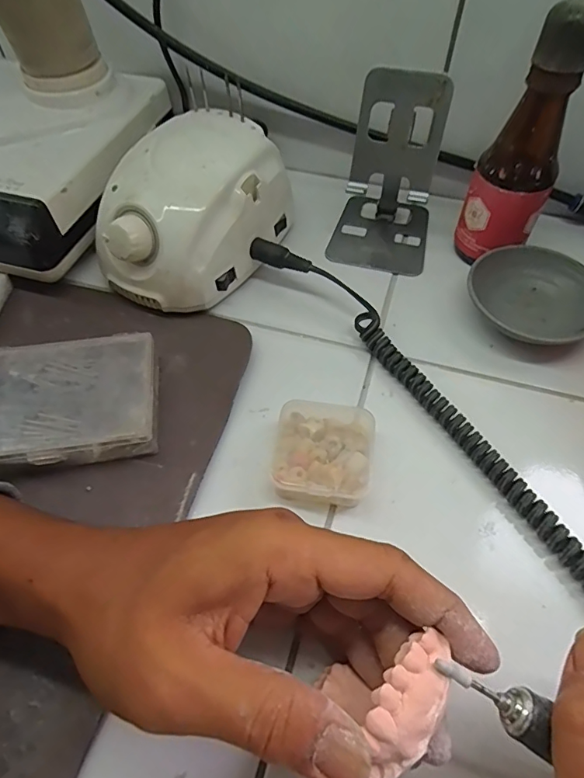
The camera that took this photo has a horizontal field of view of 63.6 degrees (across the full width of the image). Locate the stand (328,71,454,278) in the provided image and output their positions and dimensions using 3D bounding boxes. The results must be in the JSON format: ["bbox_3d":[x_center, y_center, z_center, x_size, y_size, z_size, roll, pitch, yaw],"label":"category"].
[{"bbox_3d":[0.073,-0.161,0.347,0.073,0.113,0.085,11,57,8],"label":"stand"}]

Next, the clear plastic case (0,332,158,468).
[{"bbox_3d":[-0.141,0.009,0.286,0.118,0.025,0.079,-9,57,-5],"label":"clear plastic case"}]

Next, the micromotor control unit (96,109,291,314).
[{"bbox_3d":[-0.073,-0.127,0.345,0.098,0.080,0.139,27,61,18],"label":"micromotor control unit"}]

